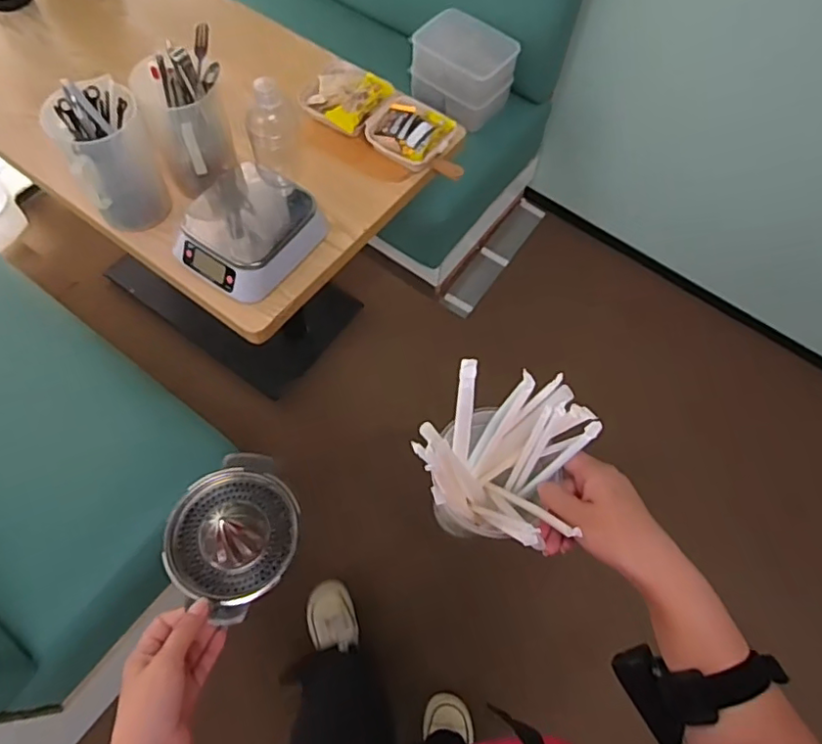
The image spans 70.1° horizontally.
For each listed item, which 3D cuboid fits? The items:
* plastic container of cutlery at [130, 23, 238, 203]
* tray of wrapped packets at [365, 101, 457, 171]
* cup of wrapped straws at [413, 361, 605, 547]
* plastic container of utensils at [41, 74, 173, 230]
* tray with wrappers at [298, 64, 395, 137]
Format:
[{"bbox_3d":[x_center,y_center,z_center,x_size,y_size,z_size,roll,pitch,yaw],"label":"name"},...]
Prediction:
[{"bbox_3d":[-0.349,-0.402,0.913,0.123,0.251,0.118,-24,68,-14],"label":"plastic container of cutlery"},{"bbox_3d":[0.001,-0.440,1.071,0.150,0.035,0.134,-41,73,-20],"label":"tray of wrapped packets"},{"bbox_3d":[0.075,0.091,0.546,0.133,0.183,0.124,1,64,-3],"label":"cup of wrapped straws"},{"bbox_3d":[-0.463,-0.328,0.924,0.131,0.194,0.131,-29,70,-16],"label":"plastic container of utensils"},{"bbox_3d":[-0.119,-0.512,1.089,0.146,0.038,0.144,28,66,10],"label":"tray with wrappers"}]

